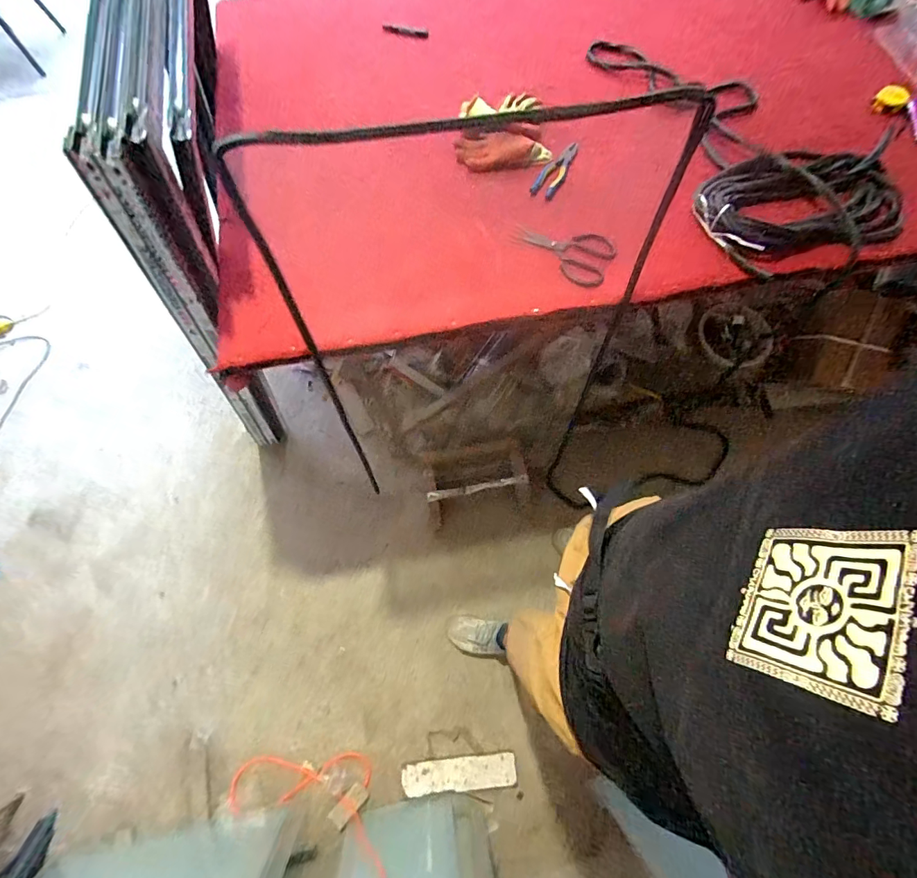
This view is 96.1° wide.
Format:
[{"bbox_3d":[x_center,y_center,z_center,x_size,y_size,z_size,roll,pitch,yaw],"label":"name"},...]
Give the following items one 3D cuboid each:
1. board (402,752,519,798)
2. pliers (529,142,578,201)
[{"bbox_3d":[0.004,1.044,1.277,0.345,0.015,0.095,-4,71,-2],"label":"board"},{"bbox_3d":[0.244,-0.673,1.023,0.058,0.020,0.237,24,72,7],"label":"pliers"}]

